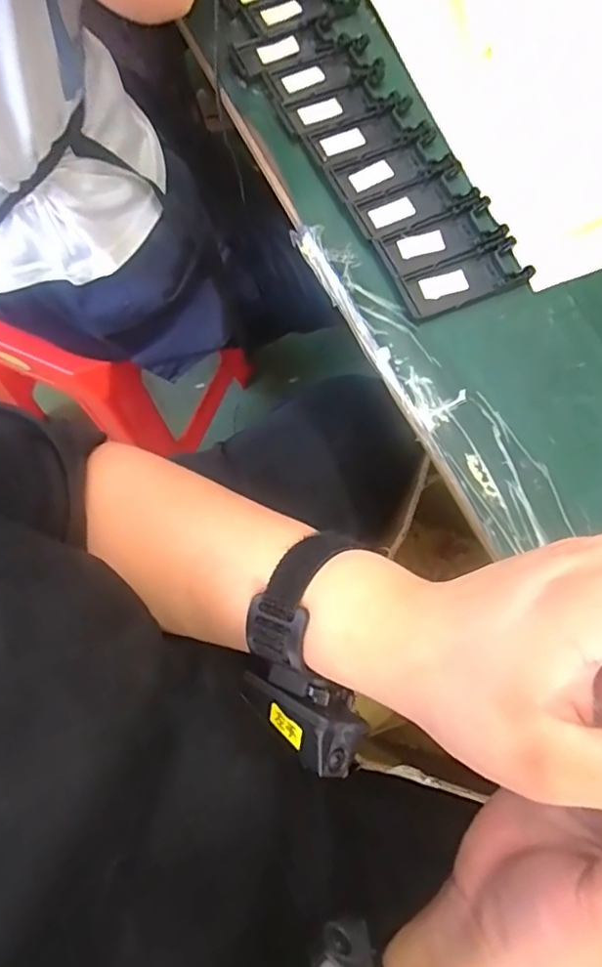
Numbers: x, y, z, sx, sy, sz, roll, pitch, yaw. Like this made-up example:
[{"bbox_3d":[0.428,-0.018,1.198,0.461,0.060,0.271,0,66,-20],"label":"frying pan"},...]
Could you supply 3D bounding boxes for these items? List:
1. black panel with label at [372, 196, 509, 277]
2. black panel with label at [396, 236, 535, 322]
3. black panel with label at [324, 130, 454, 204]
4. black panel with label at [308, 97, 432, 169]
[{"bbox_3d":[0.111,-0.194,0.441,0.099,0.006,0.038,-23,77,-5],"label":"black panel with label"},{"bbox_3d":[0.127,-0.158,0.434,0.098,0.007,0.041,-21,76,-5],"label":"black panel with label"},{"bbox_3d":[0.072,-0.260,0.461,0.095,0.007,0.037,-24,77,-5],"label":"black panel with label"},{"bbox_3d":[0.057,-0.292,0.467,0.096,0.004,0.039,-25,77,-6],"label":"black panel with label"}]

